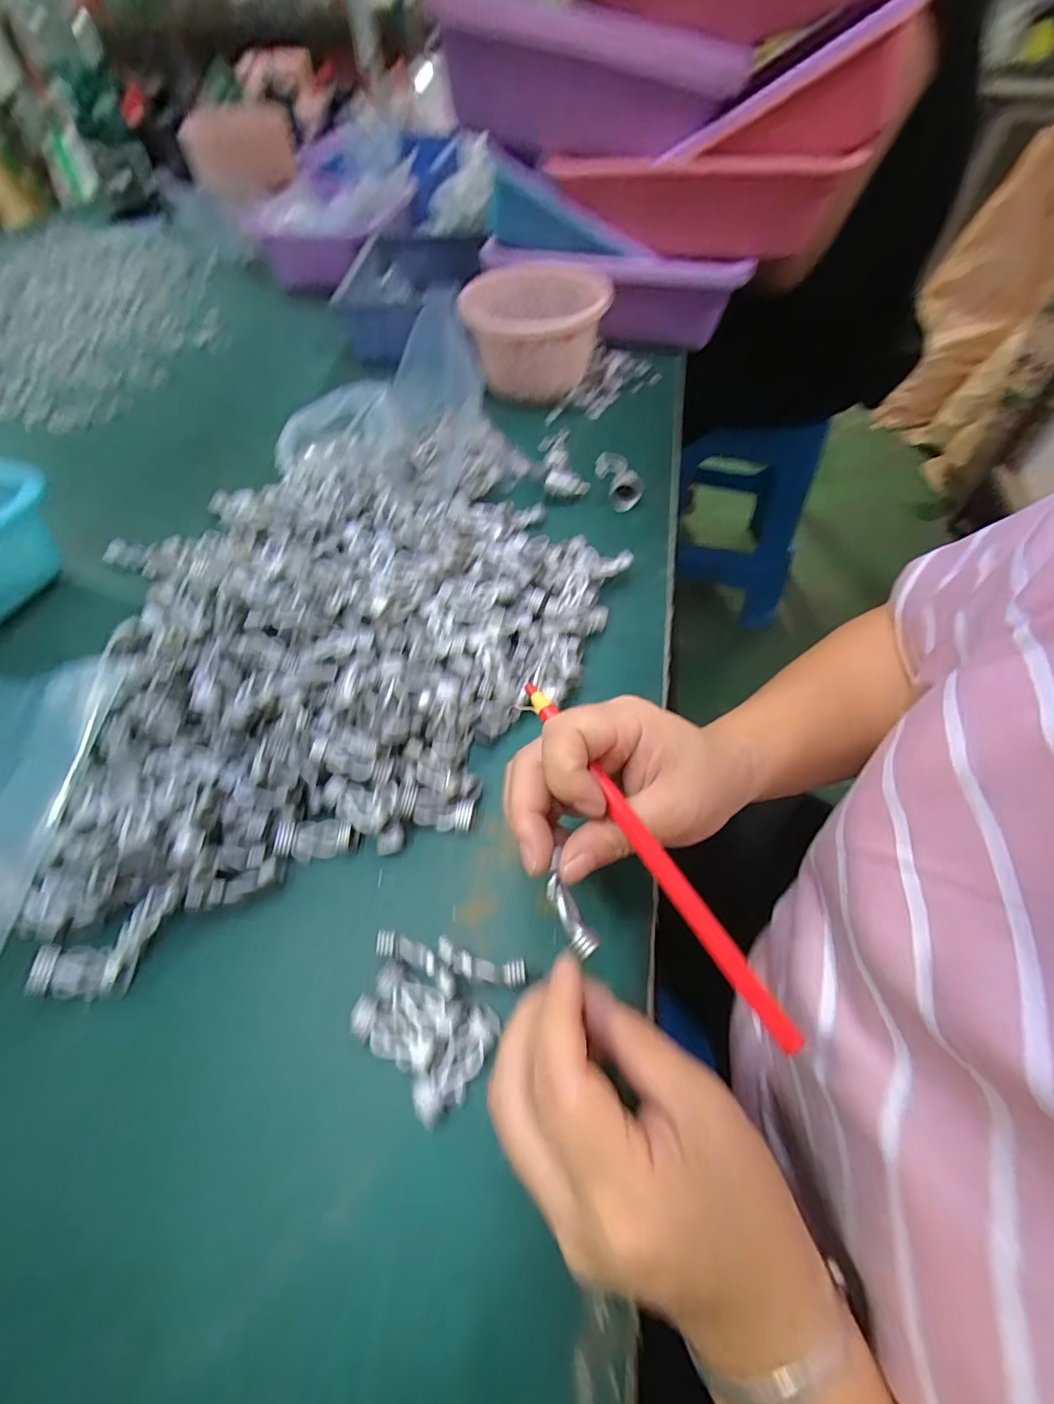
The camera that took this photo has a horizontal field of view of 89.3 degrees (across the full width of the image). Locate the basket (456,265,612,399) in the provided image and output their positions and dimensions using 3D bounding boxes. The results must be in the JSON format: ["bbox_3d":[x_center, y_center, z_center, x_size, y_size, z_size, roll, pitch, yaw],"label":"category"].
[{"bbox_3d":[0.019,-0.386,0.573,0.131,0.090,0.146,14,56,11],"label":"basket"}]

